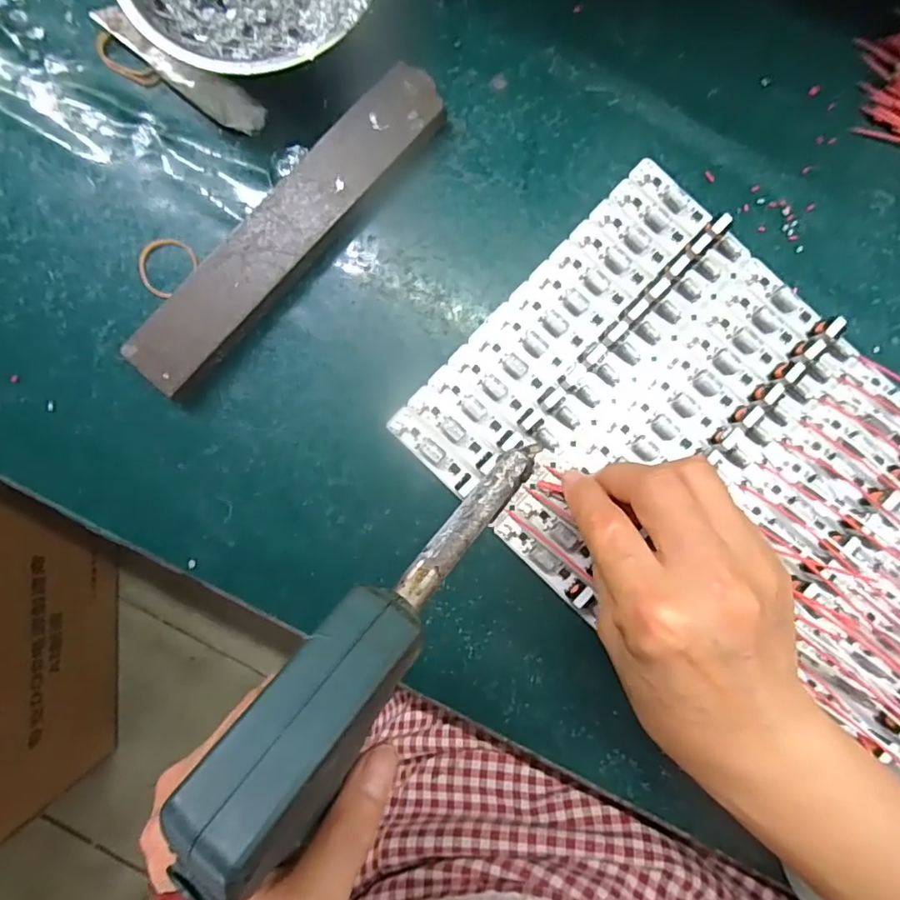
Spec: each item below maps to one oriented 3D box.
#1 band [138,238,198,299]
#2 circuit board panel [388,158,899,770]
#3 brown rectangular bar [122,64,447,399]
[{"bbox_3d":[-0.149,-0.097,0.284,0.028,0.004,0.030,0,87,1],"label":"band"},{"bbox_3d":[0.196,0.053,0.265,0.433,0.015,0.192,38,88,4],"label":"circuit board panel"},{"bbox_3d":[-0.080,-0.110,0.274,0.037,0.018,0.198,43,89,3],"label":"brown rectangular bar"}]

